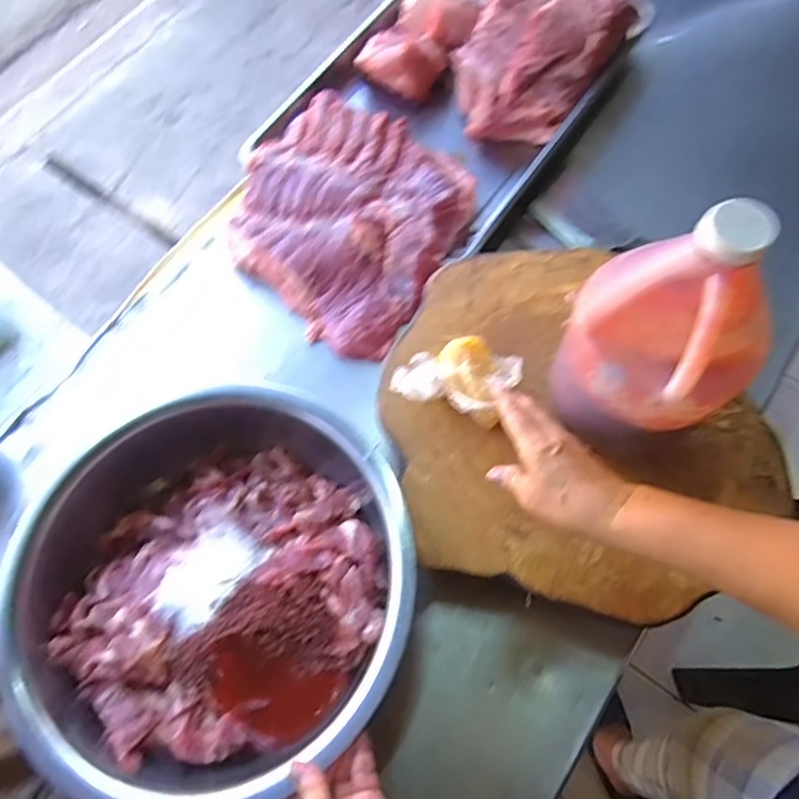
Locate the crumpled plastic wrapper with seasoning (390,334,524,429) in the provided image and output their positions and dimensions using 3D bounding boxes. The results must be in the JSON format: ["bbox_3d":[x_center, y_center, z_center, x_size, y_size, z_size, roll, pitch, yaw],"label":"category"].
[{"bbox_3d":[0.063,-0.033,0.605,0.119,0.051,0.096,28,71,13],"label":"crumpled plastic wrapper with seasoning"}]

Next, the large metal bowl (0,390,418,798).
[{"bbox_3d":[-0.181,0.176,0.575,0.376,0.111,0.359,-1,67,2],"label":"large metal bowl"}]

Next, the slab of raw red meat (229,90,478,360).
[{"bbox_3d":[-0.069,-0.252,0.801,0.299,0.071,0.340,25,70,12],"label":"slab of raw red meat"}]

